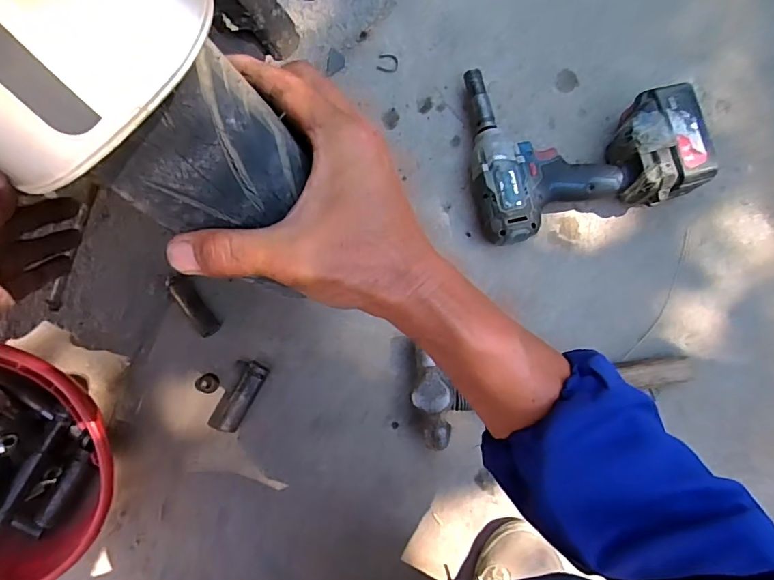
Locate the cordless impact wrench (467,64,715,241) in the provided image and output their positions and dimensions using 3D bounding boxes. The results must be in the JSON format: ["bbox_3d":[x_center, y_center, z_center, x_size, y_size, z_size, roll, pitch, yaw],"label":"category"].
[{"bbox_3d":[0.207,-0.175,0.536,0.235,0.082,0.204,-15,83,-1],"label":"cordless impact wrench"}]

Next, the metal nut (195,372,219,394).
[{"bbox_3d":[-0.207,0.108,0.551,0.026,0.007,0.023,25,84,4],"label":"metal nut"}]

